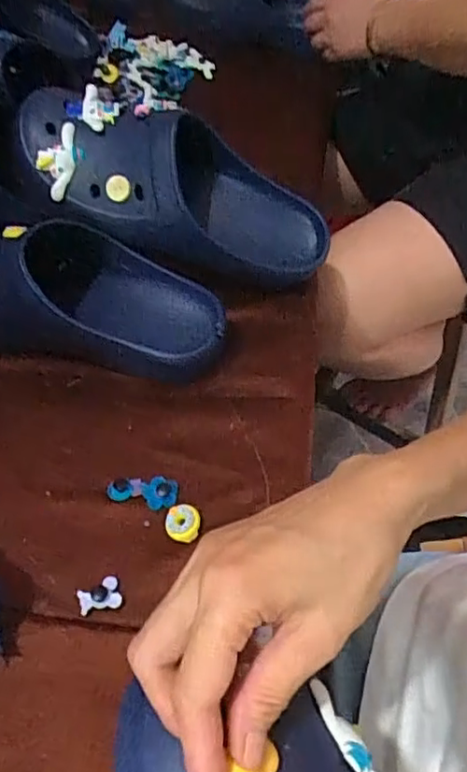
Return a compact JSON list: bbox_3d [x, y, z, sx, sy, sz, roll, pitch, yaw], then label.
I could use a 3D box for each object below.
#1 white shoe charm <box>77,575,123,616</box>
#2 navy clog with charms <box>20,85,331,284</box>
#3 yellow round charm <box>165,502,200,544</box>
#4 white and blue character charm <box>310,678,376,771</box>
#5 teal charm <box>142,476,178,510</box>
[{"bbox_3d":[-0.084,0.131,0.389,0.026,0.008,0.019,-9,51,-8],"label":"white shoe charm"},{"bbox_3d":[-0.047,-0.174,0.529,0.281,0.097,0.095,21,45,-11],"label":"navy clog with charms"},{"bbox_3d":[-0.034,0.093,0.419,0.023,0.009,0.025,0,51,-1],"label":"yellow round charm"},{"bbox_3d":[0.054,0.163,0.280,0.013,0.010,0.062,-24,55,-19],"label":"white and blue character charm"},{"bbox_3d":[-0.051,0.074,0.434,0.024,0.006,0.022,1,51,0],"label":"teal charm"}]

